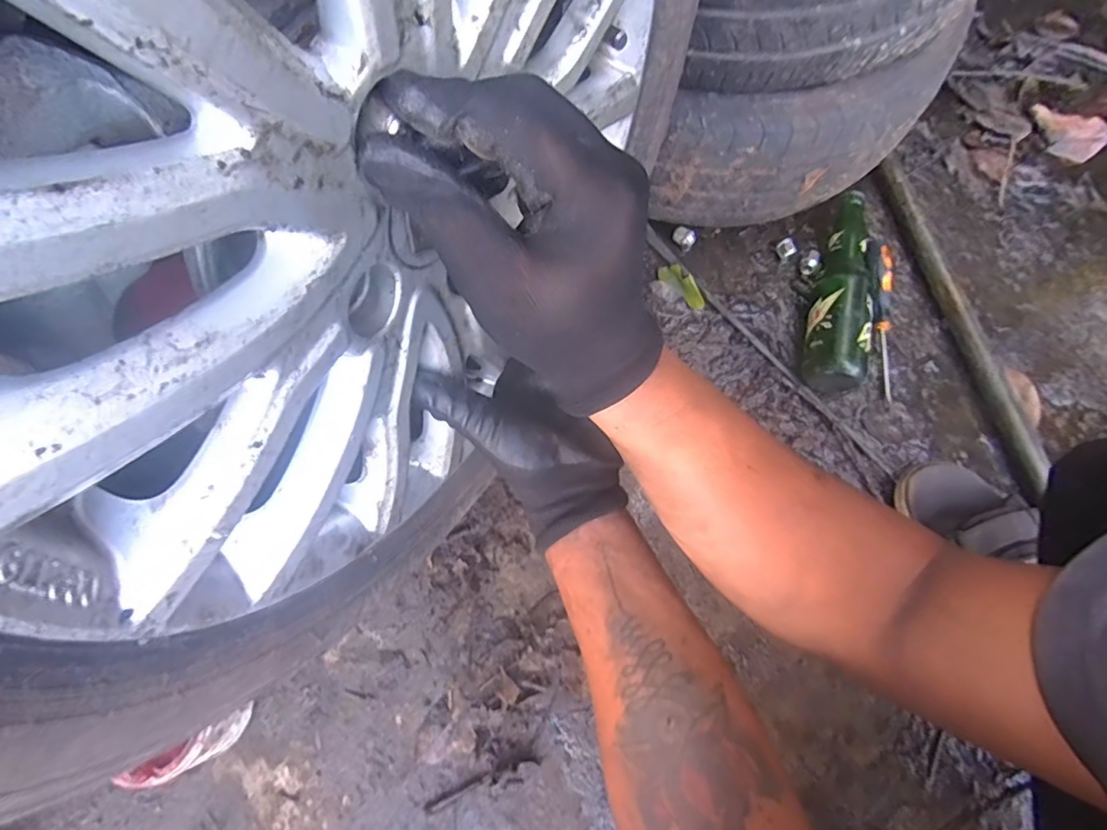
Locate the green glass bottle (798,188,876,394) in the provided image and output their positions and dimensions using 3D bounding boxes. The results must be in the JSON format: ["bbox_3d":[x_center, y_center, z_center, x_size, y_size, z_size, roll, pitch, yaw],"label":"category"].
[{"bbox_3d":[0.338,-0.144,0.635,0.067,0.064,0.237,17,75,7],"label":"green glass bottle"}]

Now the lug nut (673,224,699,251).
[{"bbox_3d":[0.165,-0.223,0.691,0.025,0.016,0.029,-43,77,-10],"label":"lug nut"}]

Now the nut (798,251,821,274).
[{"bbox_3d":[0.313,-0.185,0.672,0.021,0.021,0.028,36,78,11],"label":"nut"}]

